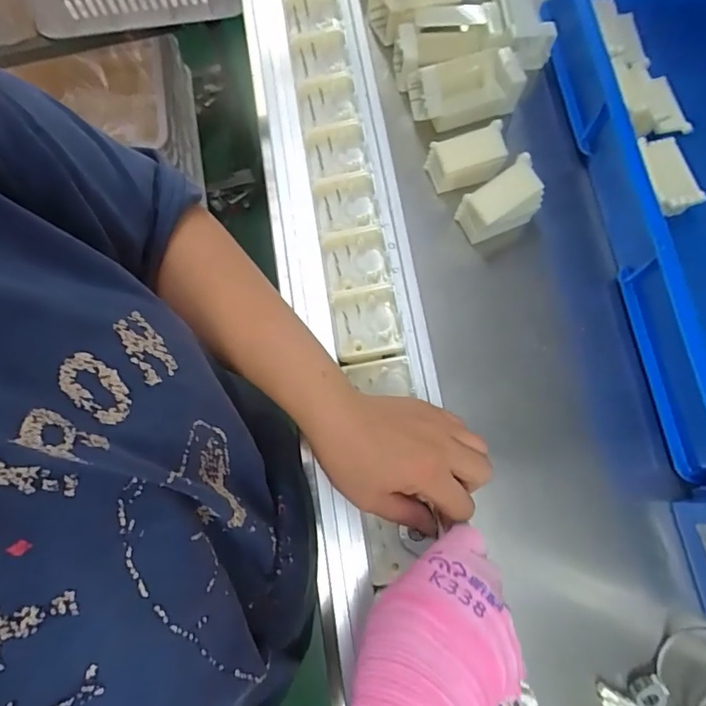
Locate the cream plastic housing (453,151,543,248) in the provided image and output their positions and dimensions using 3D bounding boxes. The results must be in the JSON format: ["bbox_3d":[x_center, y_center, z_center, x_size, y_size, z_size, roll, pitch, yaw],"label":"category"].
[{"bbox_3d":[0.154,-0.155,0.514,0.076,0.060,0.044,-28,77,-7],"label":"cream plastic housing"}]

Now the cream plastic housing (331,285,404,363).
[{"bbox_3d":[0.011,-0.020,0.381,0.049,0.023,0.055,-7,75,-2],"label":"cream plastic housing"}]

